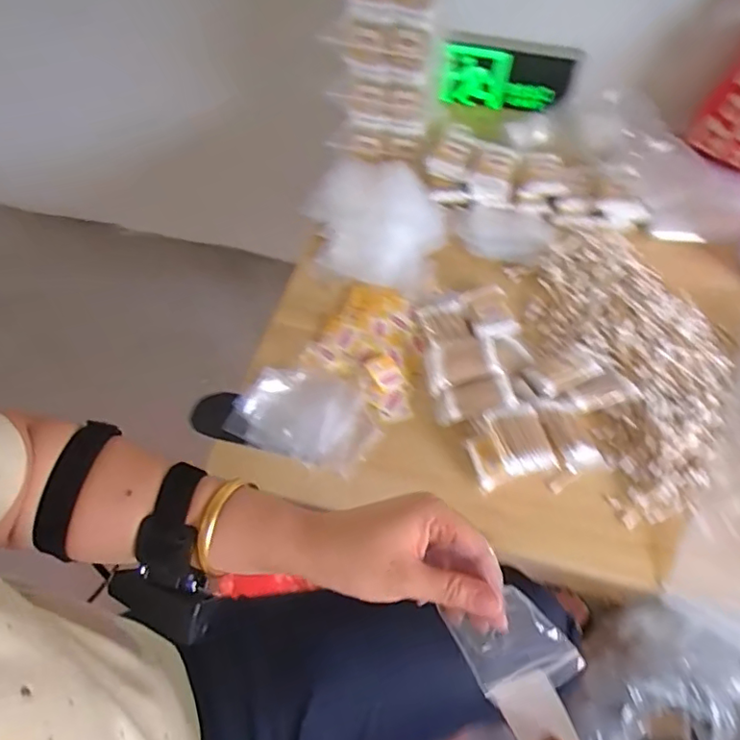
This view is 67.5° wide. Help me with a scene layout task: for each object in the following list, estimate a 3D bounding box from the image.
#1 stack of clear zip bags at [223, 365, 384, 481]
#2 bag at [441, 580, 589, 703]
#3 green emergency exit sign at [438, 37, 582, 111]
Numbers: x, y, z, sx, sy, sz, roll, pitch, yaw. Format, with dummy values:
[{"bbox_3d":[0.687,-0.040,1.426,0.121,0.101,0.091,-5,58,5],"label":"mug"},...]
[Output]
[{"bbox_3d":[-0.073,0.053,0.641,0.163,0.018,0.106,17,58,11],"label":"stack of clear zip bags"},{"bbox_3d":[0.083,0.163,0.331,0.067,0.009,0.056,-35,75,28],"label":"bag"},{"bbox_3d":[0.228,-0.484,0.918,0.213,0.104,0.033,6,57,4],"label":"green emergency exit sign"}]

